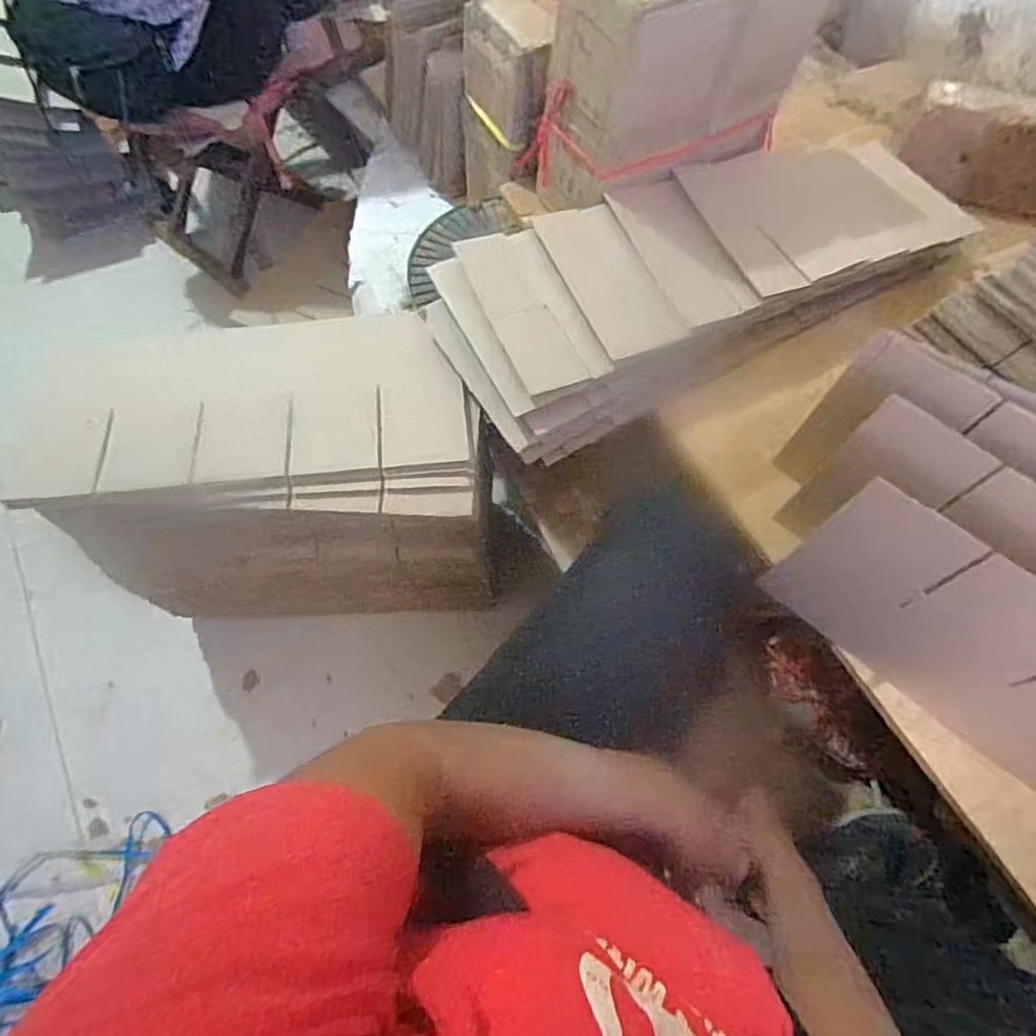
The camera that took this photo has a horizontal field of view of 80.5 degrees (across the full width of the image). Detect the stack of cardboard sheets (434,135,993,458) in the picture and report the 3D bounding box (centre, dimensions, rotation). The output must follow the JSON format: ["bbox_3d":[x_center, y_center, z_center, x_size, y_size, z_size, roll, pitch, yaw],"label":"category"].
[{"bbox_3d":[0.243,-0.306,0.723,0.691,0.093,0.239,-27,69,-13],"label":"stack of cardboard sheets"}]

